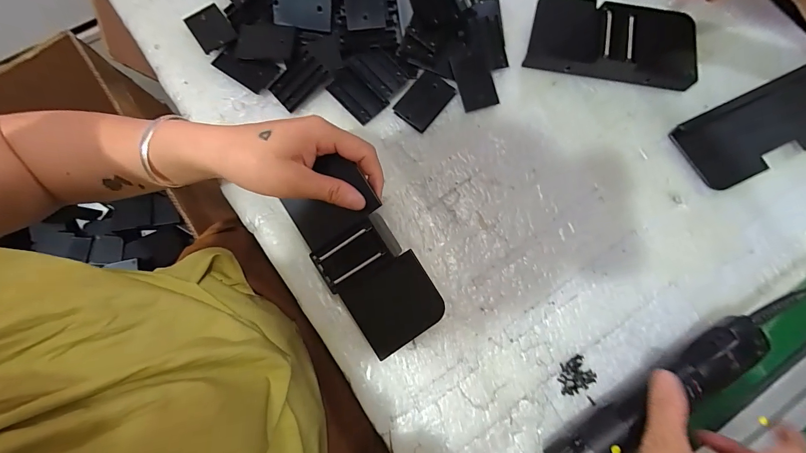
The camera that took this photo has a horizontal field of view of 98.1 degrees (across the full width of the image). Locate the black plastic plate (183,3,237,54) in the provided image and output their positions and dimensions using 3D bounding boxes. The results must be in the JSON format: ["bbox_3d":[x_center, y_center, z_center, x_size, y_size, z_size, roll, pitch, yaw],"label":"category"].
[{"bbox_3d":[-0.189,-0.195,0.345,0.036,0.005,0.052,-34,75,-13],"label":"black plastic plate"}]

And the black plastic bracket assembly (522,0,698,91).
[{"bbox_3d":[0.208,-0.182,0.346,0.158,0.029,0.071,10,79,1],"label":"black plastic bracket assembly"}]

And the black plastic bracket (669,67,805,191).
[{"bbox_3d":[0.355,-0.098,0.334,0.185,0.023,0.073,-23,80,-5],"label":"black plastic bracket"}]

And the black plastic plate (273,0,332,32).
[{"bbox_3d":[-0.096,-0.210,0.334,0.056,0.004,0.037,9,119,-1],"label":"black plastic plate"}]

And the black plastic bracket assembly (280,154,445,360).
[{"bbox_3d":[-0.031,0.025,0.282,0.071,0.023,0.148,-36,90,12],"label":"black plastic bracket assembly"}]

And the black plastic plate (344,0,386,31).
[{"bbox_3d":[-0.038,-0.216,0.333,0.037,0.006,0.057,-7,93,-1],"label":"black plastic plate"}]

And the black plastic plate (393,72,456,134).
[{"bbox_3d":[0.021,-0.122,0.338,0.036,0.004,0.055,38,83,-2],"label":"black plastic plate"}]

